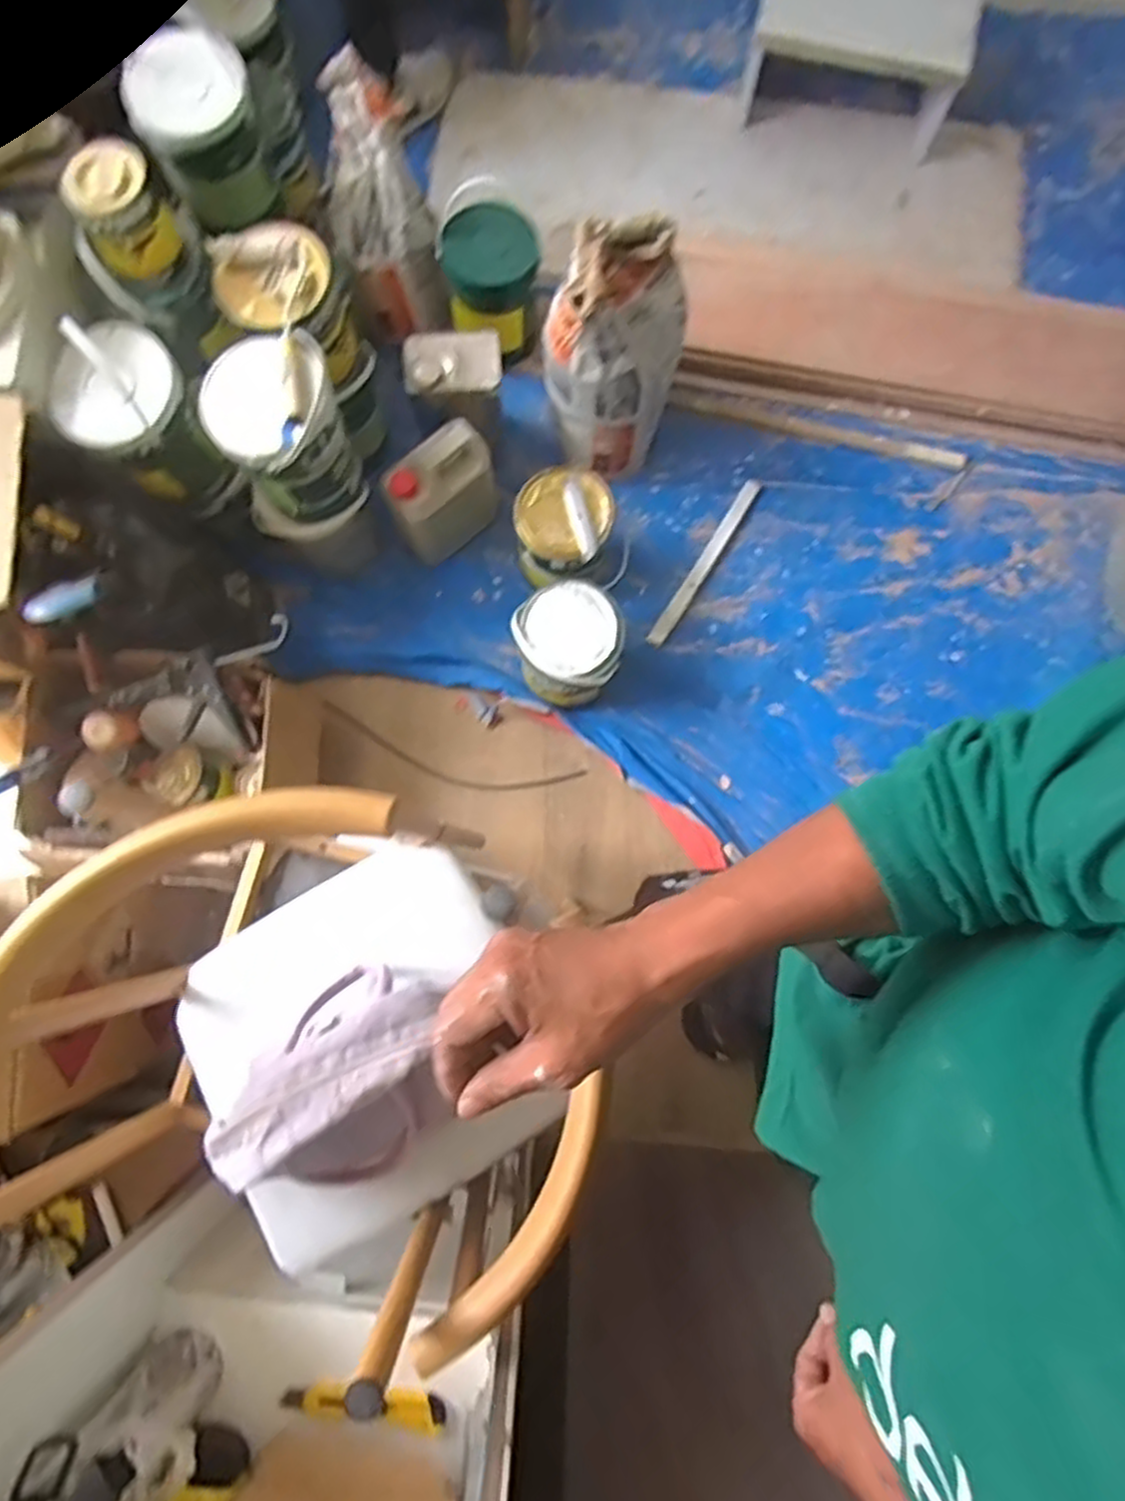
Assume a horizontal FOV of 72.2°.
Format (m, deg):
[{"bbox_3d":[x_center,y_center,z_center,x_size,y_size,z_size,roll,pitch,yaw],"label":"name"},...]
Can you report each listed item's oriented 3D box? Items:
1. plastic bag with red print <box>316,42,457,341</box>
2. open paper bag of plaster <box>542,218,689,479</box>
[{"bbox_3d":[-0.302,-0.905,1.287,0.160,0.371,0.107,-18,41,-4],"label":"plastic bag with red print"},{"bbox_3d":[0.084,-0.651,1.253,0.202,0.370,0.203,8,80,1],"label":"open paper bag of plaster"}]

